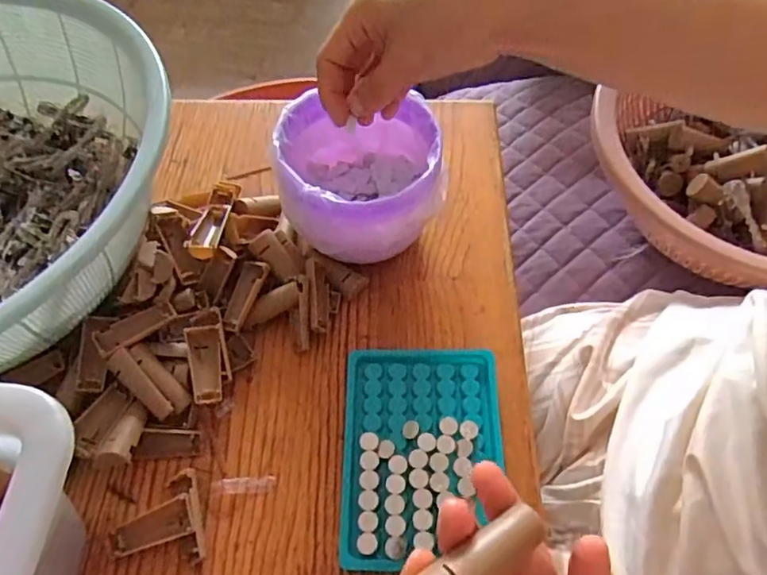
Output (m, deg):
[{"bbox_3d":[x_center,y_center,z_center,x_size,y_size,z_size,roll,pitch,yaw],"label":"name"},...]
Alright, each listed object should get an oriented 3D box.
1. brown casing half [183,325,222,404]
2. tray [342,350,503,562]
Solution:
[{"bbox_3d":[-0.113,0.048,0.373,0.021,0.009,0.049,-2,63,-17],"label":"brown casing half"},{"bbox_3d":[0.024,0.097,0.360,0.095,0.010,0.129,0,57,1],"label":"tray"}]

